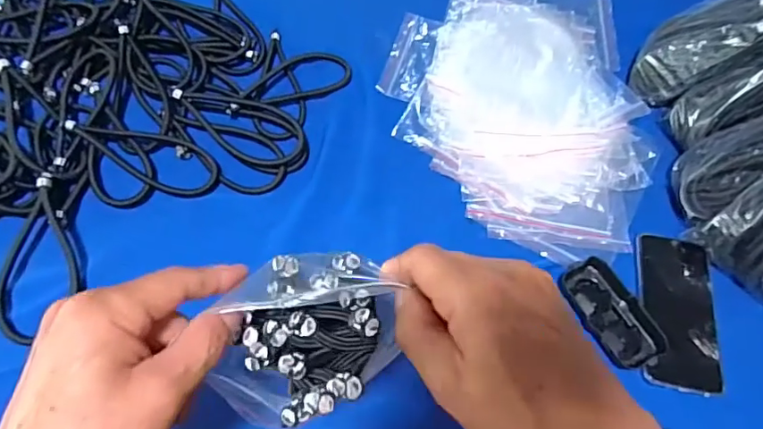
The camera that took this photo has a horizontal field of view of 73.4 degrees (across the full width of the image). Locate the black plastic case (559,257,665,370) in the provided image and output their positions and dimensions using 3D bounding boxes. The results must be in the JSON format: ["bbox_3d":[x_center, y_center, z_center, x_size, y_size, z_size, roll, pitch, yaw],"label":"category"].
[{"bbox_3d":[0.220,0.093,0.495,0.058,0.022,0.109,-24,65,-17],"label":"black plastic case"}]

